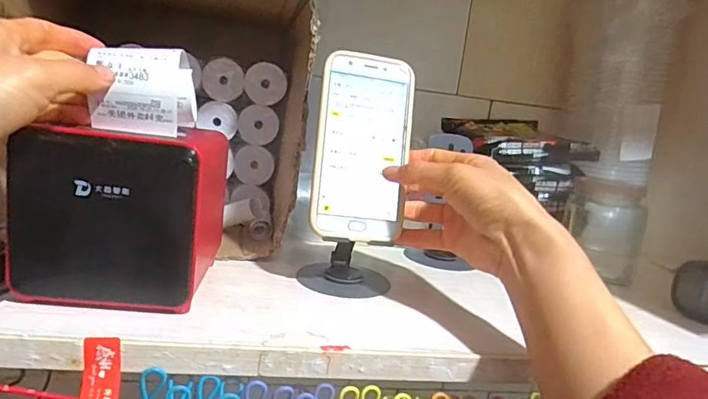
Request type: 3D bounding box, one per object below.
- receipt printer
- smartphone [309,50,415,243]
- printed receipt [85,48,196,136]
[{"bbox_3d":[-0.158,0.007,0.366,0.117,0.110,0.123,6,10,-5],"label":"receipt printer"},{"bbox_3d":[0.008,-0.043,0.408,0.075,0.150,0.004,7,-7,-12],"label":"smartphone"},{"bbox_3d":[-0.139,-0.073,0.338,0.061,0.055,0.024,5,11,-15],"label":"printed receipt"}]

